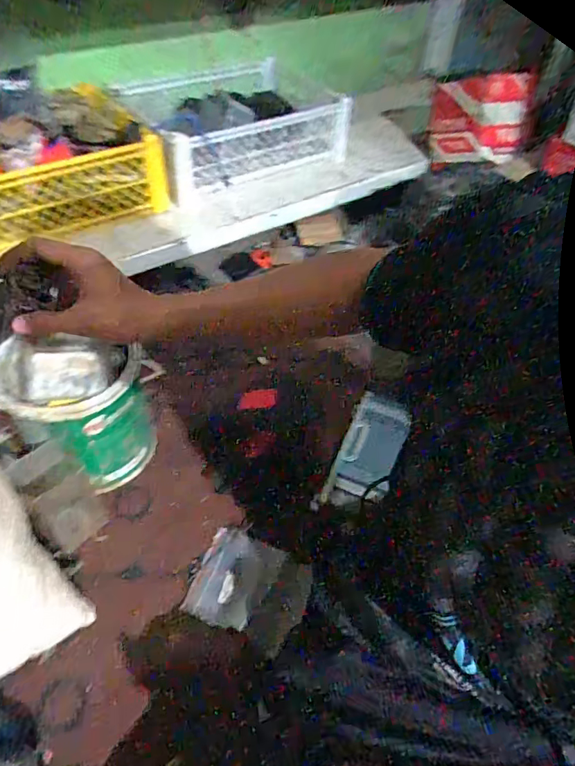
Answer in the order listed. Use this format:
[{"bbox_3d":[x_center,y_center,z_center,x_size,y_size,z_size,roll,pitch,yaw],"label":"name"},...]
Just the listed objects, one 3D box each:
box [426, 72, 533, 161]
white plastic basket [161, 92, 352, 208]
[{"bbox_3d":[0.412,-0.559,1.044,0.201,0.166,0.066,0,46,5],"label":"box"},{"bbox_3d":[-0.108,-0.590,1.099,0.439,0.128,0.349,-23,53,-23],"label":"white plastic basket"}]

